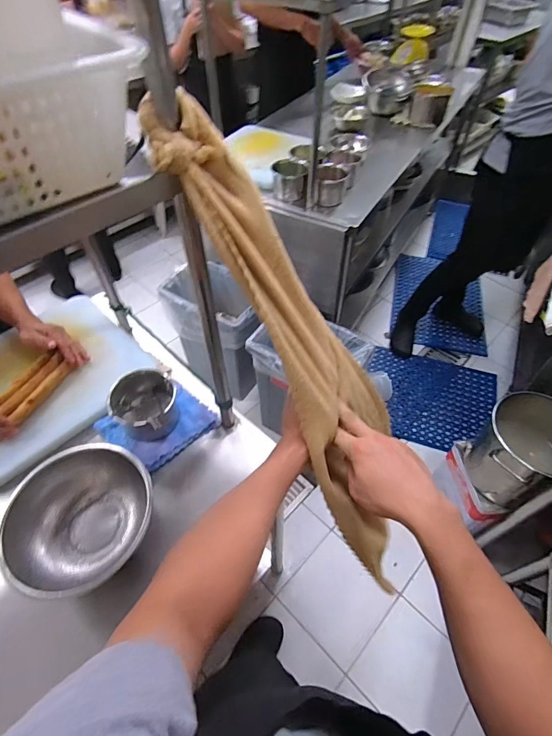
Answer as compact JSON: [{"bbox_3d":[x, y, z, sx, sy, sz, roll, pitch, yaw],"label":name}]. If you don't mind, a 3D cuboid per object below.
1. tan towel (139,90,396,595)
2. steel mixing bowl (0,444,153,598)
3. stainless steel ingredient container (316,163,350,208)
[{"bbox_3d":[0.058,-0.004,0.484,0.178,0.624,0.059,-39,26,-26],"label":"tan towel"},{"bbox_3d":[-0.295,0.235,0.615,0.204,0.089,0.202,0,52,0],"label":"steel mixing bowl"},{"bbox_3d":[0.181,-0.595,1.267,0.102,0.094,0.097,4,52,3],"label":"stainless steel ingredient container"}]

